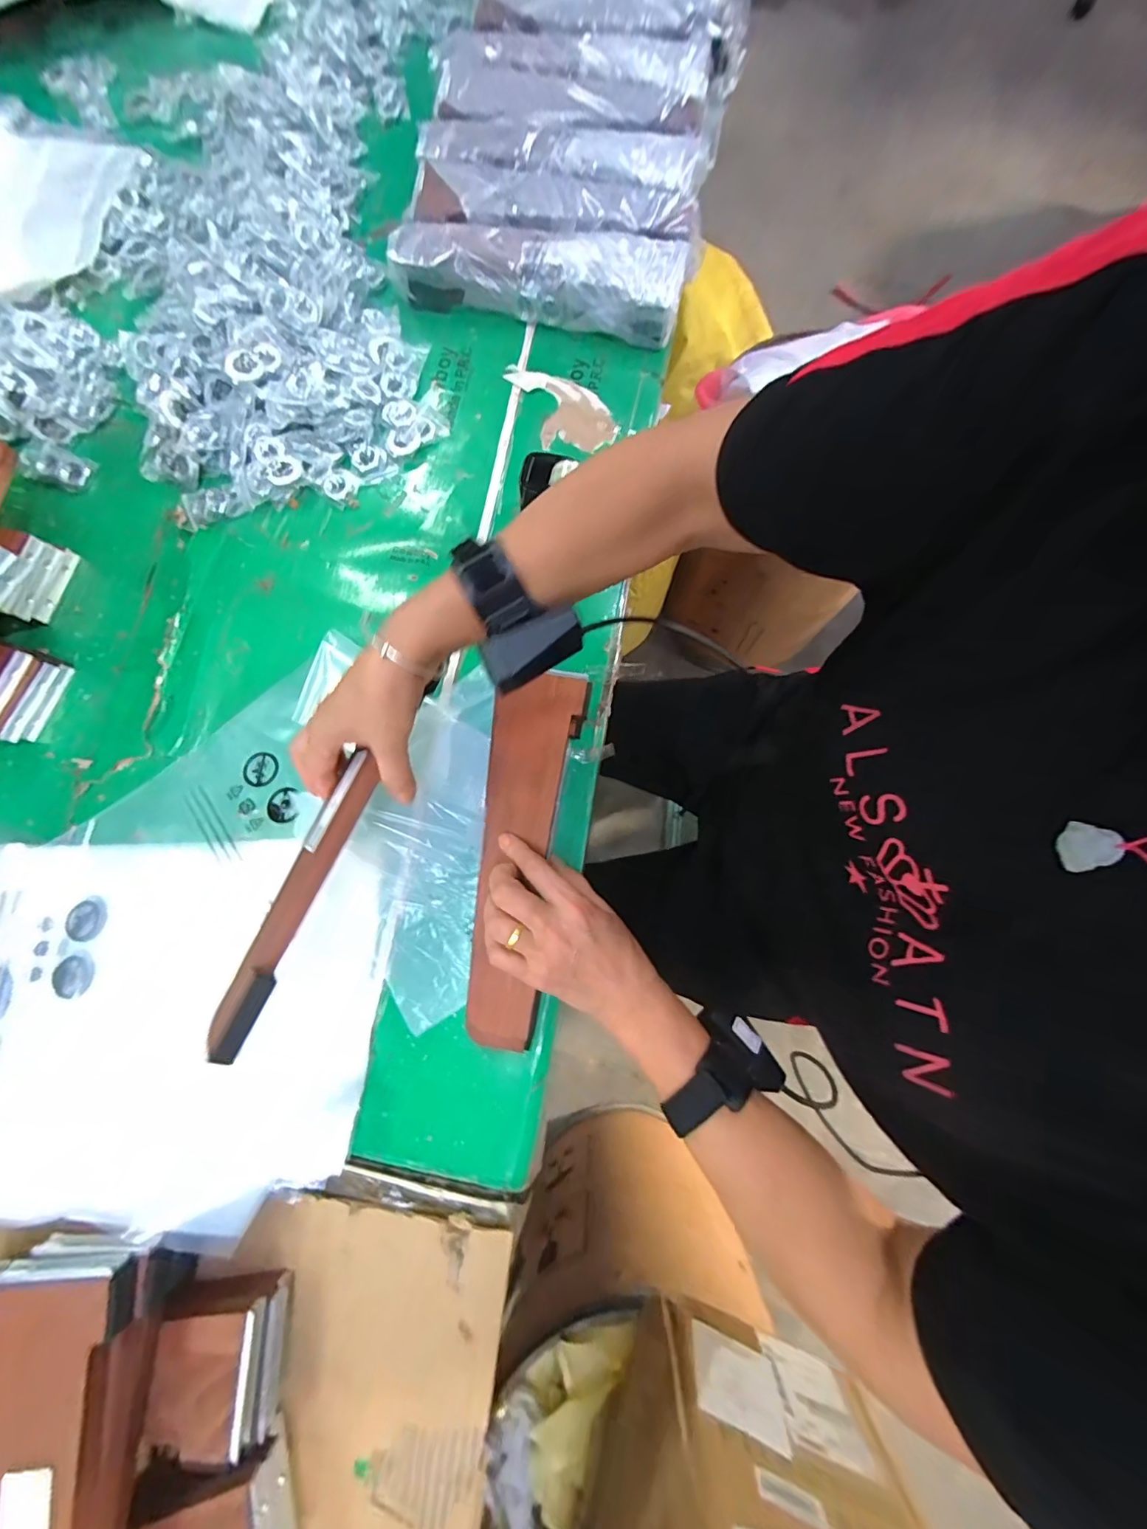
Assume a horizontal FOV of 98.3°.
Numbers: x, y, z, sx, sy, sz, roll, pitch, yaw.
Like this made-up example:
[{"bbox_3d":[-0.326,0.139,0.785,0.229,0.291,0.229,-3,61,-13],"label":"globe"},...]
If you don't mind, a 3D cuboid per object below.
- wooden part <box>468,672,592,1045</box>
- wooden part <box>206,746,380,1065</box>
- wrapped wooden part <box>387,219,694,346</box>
[{"bbox_3d":[-0.045,0.070,0.419,0.073,0.019,0.307,8,80,1],"label":"wooden part"},{"bbox_3d":[-0.187,0.085,0.340,0.026,0.023,0.201,14,61,2],"label":"wooden part"},{"bbox_3d":[-0.038,-0.533,0.539,0.315,0.058,0.082,13,79,5],"label":"wrapped wooden part"}]

